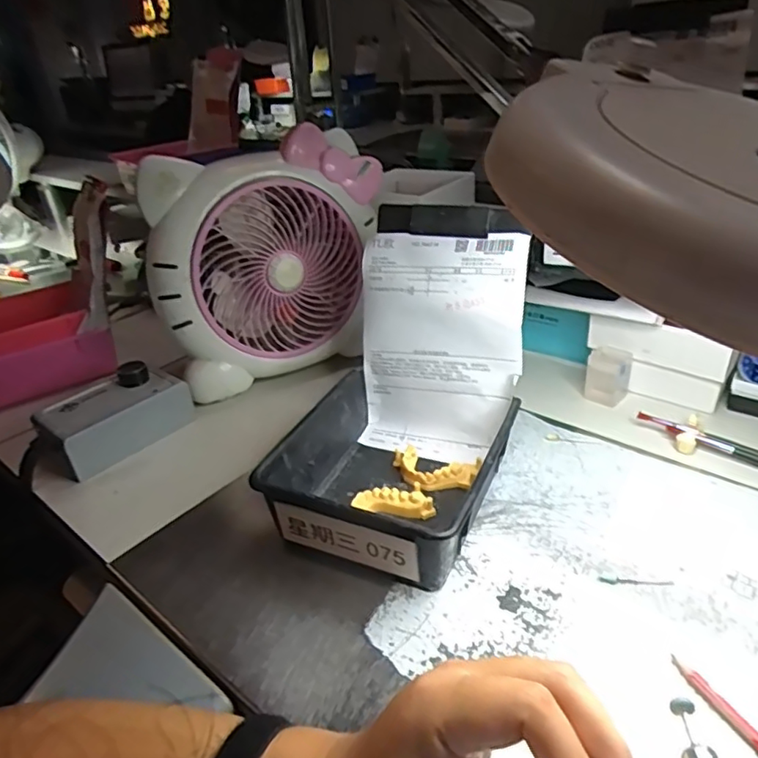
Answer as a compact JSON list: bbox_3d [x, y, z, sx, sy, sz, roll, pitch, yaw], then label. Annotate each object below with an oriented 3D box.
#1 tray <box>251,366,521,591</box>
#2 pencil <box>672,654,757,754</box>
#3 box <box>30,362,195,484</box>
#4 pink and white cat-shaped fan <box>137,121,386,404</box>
[{"bbox_3d":[0.012,0.072,0.472,0.158,0.068,0.165,10,33,25],"label":"tray"},{"bbox_3d":[0.190,0.183,0.318,0.009,0.006,0.076,-18,32,-20],"label":"pencil"},{"bbox_3d":[-0.265,0.034,0.585,0.066,0.059,0.134,18,40,33],"label":"box"},{"bbox_3d":[-0.118,-0.129,0.652,0.264,0.229,0.101,-26,36,-31],"label":"pink and white cat-shaped fan"}]

